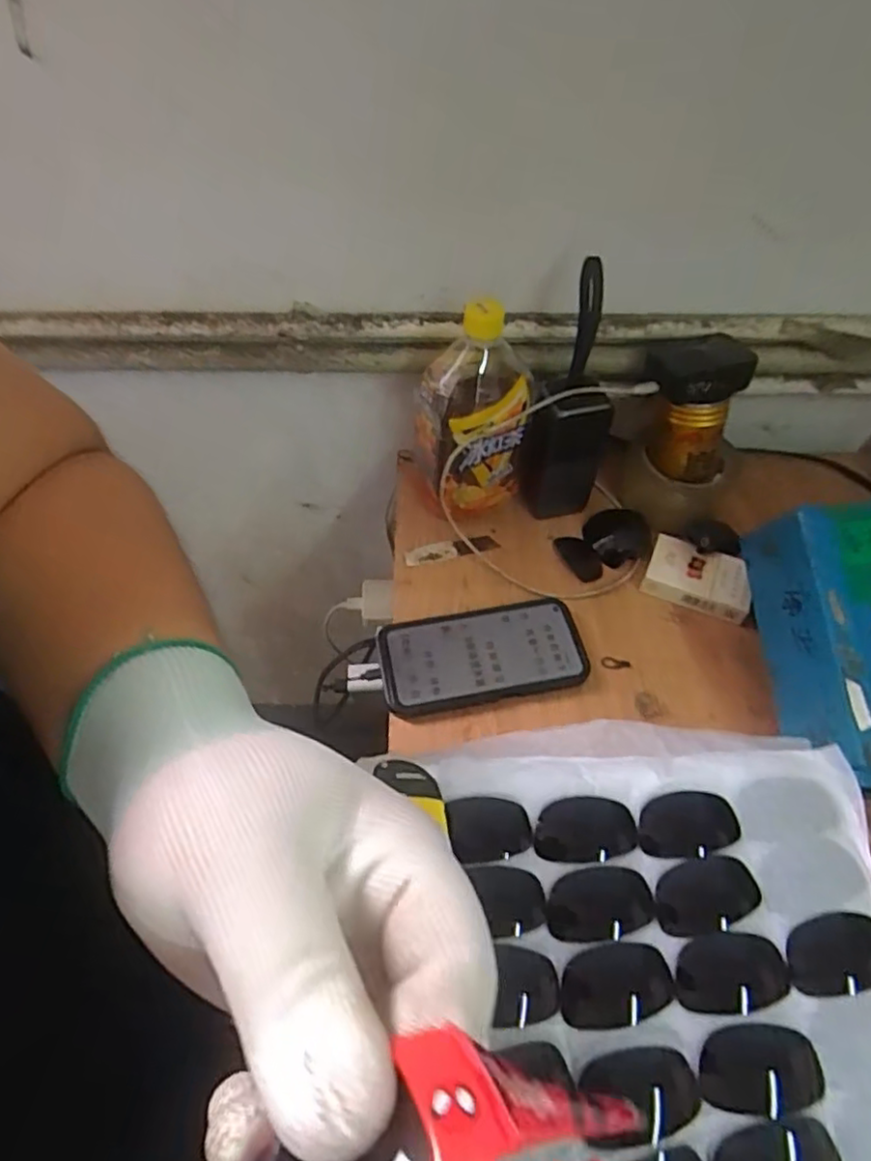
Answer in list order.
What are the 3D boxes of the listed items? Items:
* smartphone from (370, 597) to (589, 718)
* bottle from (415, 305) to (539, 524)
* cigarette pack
[{"bbox_3d":[0.038,0.059,0.537,0.164,0.011,0.081,-8,53,-7],"label":"smartphone"},{"bbox_3d":[0.035,-0.145,0.579,0.099,0.199,0.099,-5,54,-4],"label":"bottle"},{"bbox_3d":[0.233,-0.004,0.584,0.087,0.022,0.058,20,55,14],"label":"cigarette pack"}]

